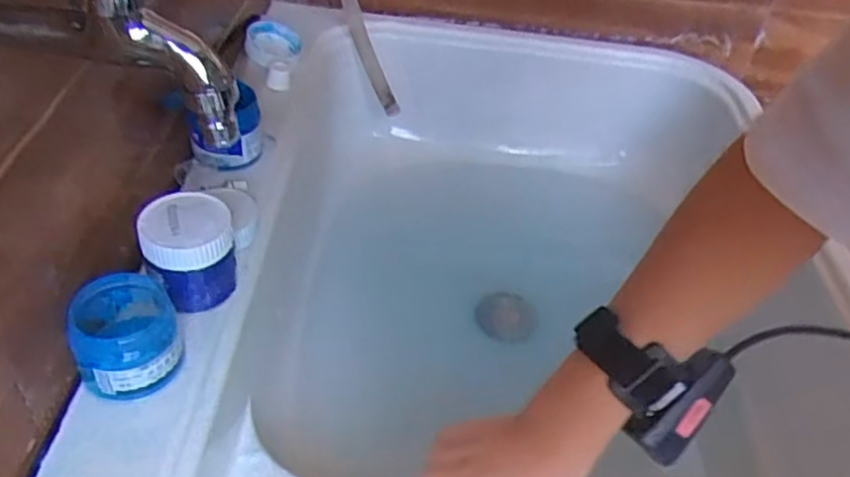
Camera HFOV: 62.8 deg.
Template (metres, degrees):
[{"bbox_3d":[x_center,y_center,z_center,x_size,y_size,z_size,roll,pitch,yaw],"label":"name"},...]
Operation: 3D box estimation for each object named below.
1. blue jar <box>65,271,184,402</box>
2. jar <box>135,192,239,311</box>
[{"bbox_3d":[-0.174,0.055,0.407,0.055,0.050,0.059,-13,45,-21],"label":"blue jar"},{"bbox_3d":[-0.153,0.009,0.453,0.054,0.059,0.050,4,42,-3],"label":"jar"}]

